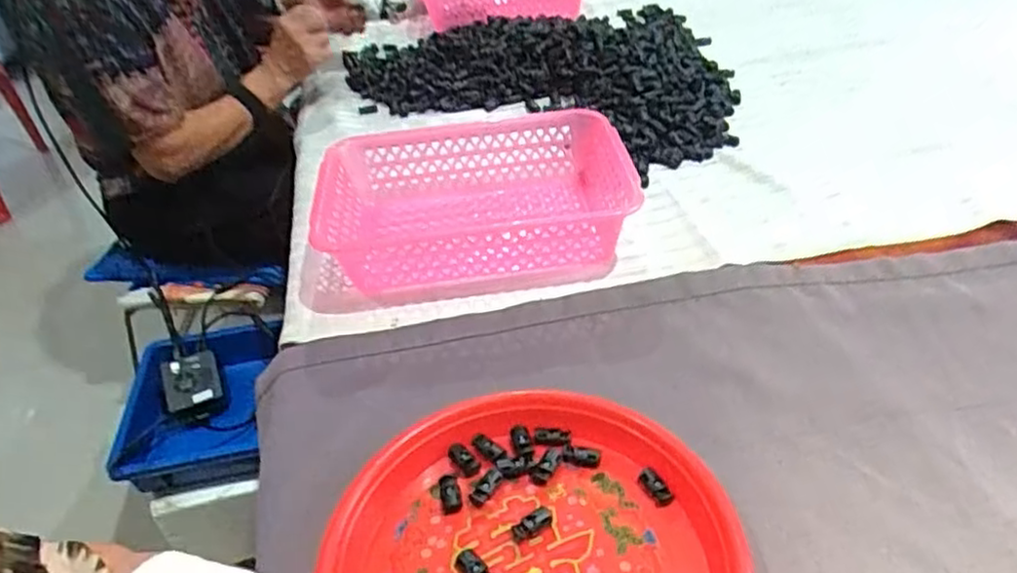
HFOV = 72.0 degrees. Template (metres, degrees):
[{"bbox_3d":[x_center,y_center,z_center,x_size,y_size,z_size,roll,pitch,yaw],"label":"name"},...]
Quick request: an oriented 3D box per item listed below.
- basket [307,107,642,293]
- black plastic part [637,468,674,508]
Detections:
[{"bbox_3d":[-0.032,-0.088,0.724,0.304,0.076,0.221,-7,39,0],"label":"basket"},{"bbox_3d":[0.101,0.137,0.478,0.014,0.008,0.026,-24,42,-20],"label":"black plastic part"}]

